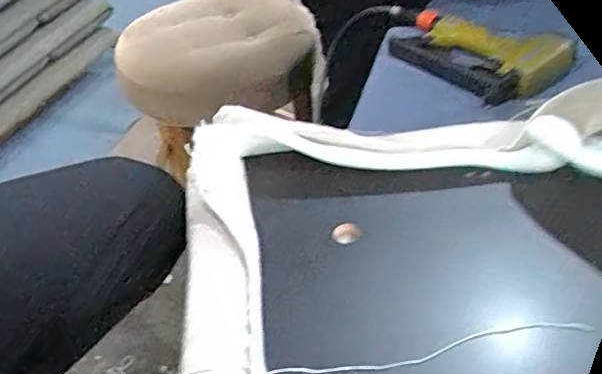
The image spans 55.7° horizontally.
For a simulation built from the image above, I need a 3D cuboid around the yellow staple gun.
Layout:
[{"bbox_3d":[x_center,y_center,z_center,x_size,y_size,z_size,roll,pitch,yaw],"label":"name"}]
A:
[{"bbox_3d":[0.201,-0.166,0.699,0.099,0.052,0.221,-35,49,-28],"label":"yellow staple gun"}]

